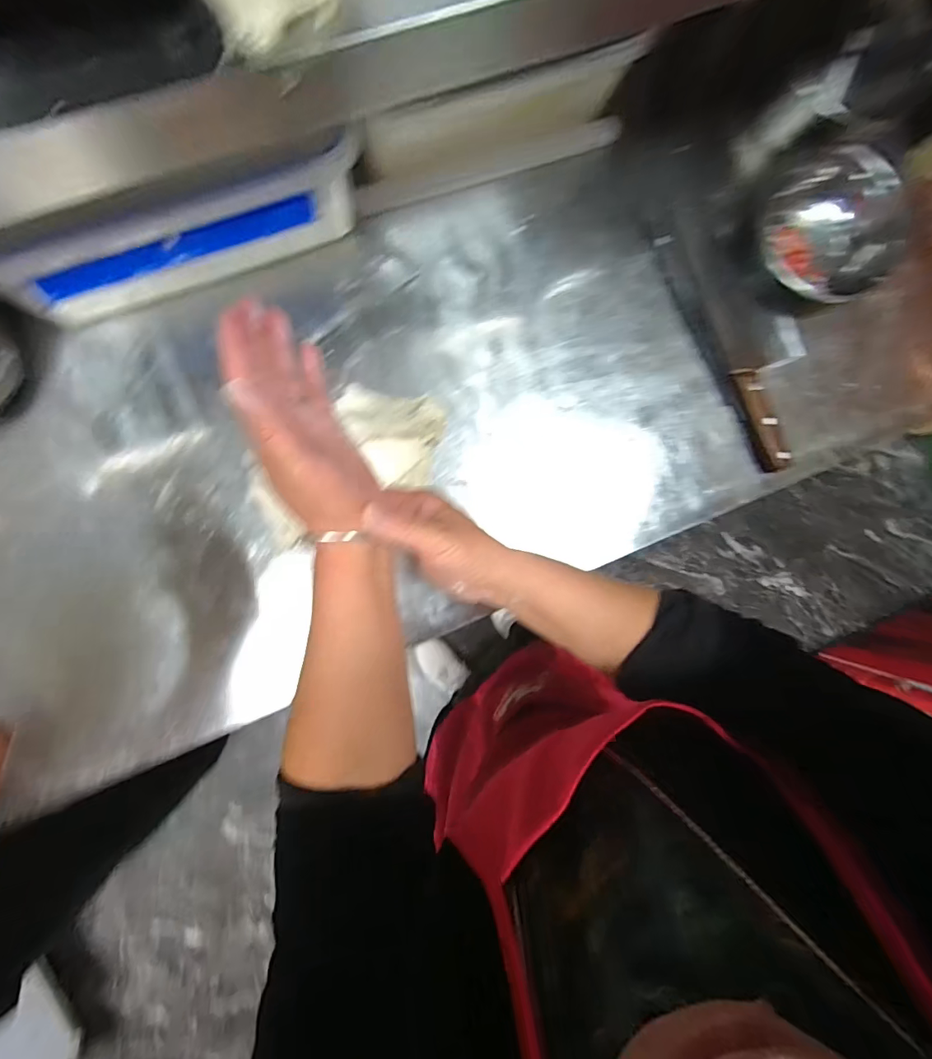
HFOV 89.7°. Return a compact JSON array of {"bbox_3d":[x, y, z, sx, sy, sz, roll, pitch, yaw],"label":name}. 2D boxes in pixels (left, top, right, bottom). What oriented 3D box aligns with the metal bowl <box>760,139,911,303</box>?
[{"bbox_3d":[0.434,-0.352,0.562,0.162,0.088,0.162,0,91,-7],"label":"metal bowl"}]

